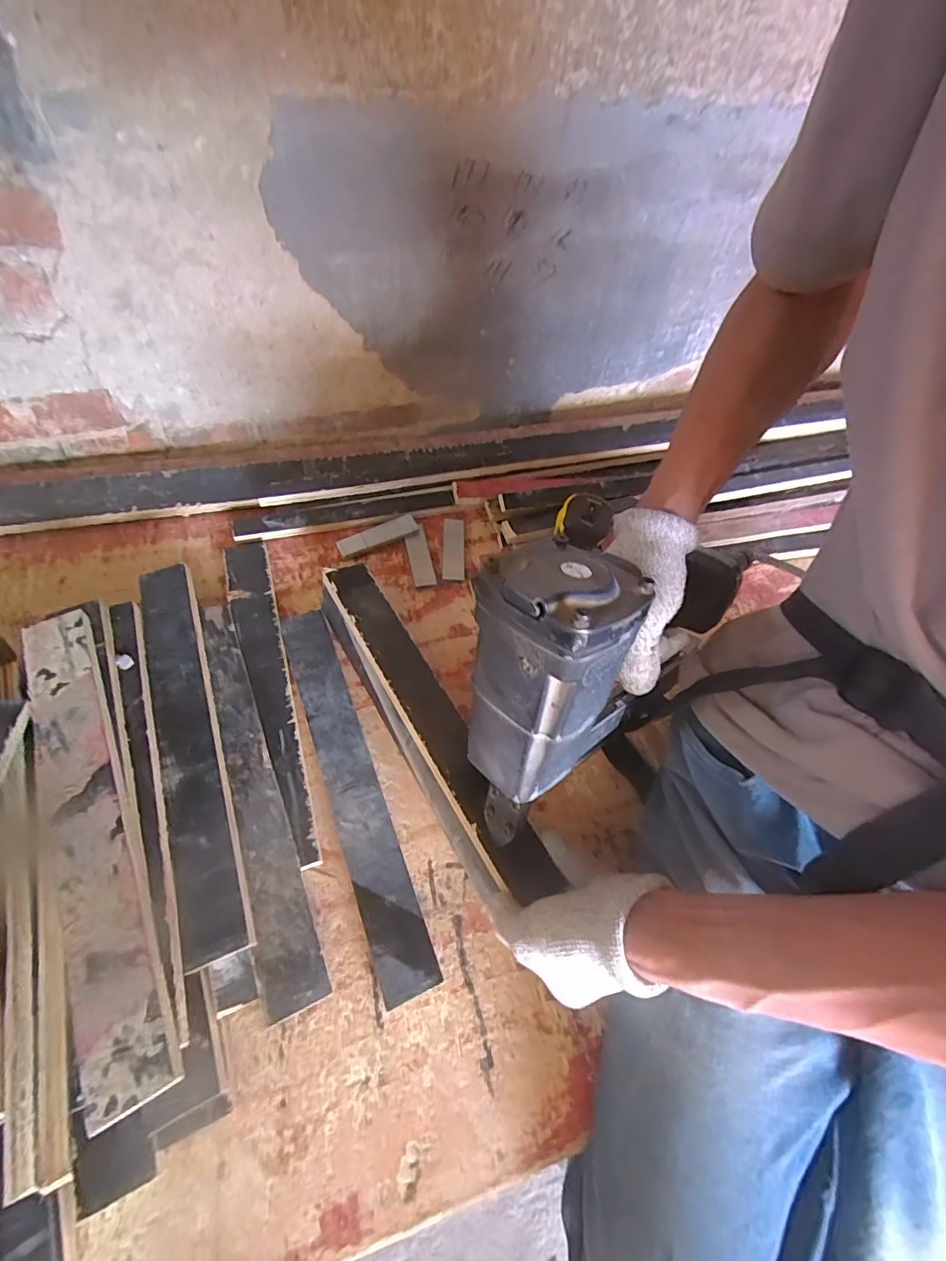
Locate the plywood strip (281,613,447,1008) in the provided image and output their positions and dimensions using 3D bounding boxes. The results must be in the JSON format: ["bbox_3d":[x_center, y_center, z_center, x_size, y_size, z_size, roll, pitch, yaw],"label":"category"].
[{"bbox_3d":[-0.114,0.130,0.465,0.047,0.015,0.360,-16,63,-20],"label":"plywood strip"}]

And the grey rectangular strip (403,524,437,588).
[{"bbox_3d":[-0.066,-0.093,0.620,0.027,0.009,0.092,-6,59,-18],"label":"grey rectangular strip"}]

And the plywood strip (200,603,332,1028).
[{"bbox_3d":[-0.190,0.122,0.433,0.044,0.018,0.353,-8,61,-34],"label":"plywood strip"}]

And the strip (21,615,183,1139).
[{"bbox_3d":[-0.275,0.129,0.361,0.054,0.010,0.357,-25,63,-16],"label":"strip"}]

